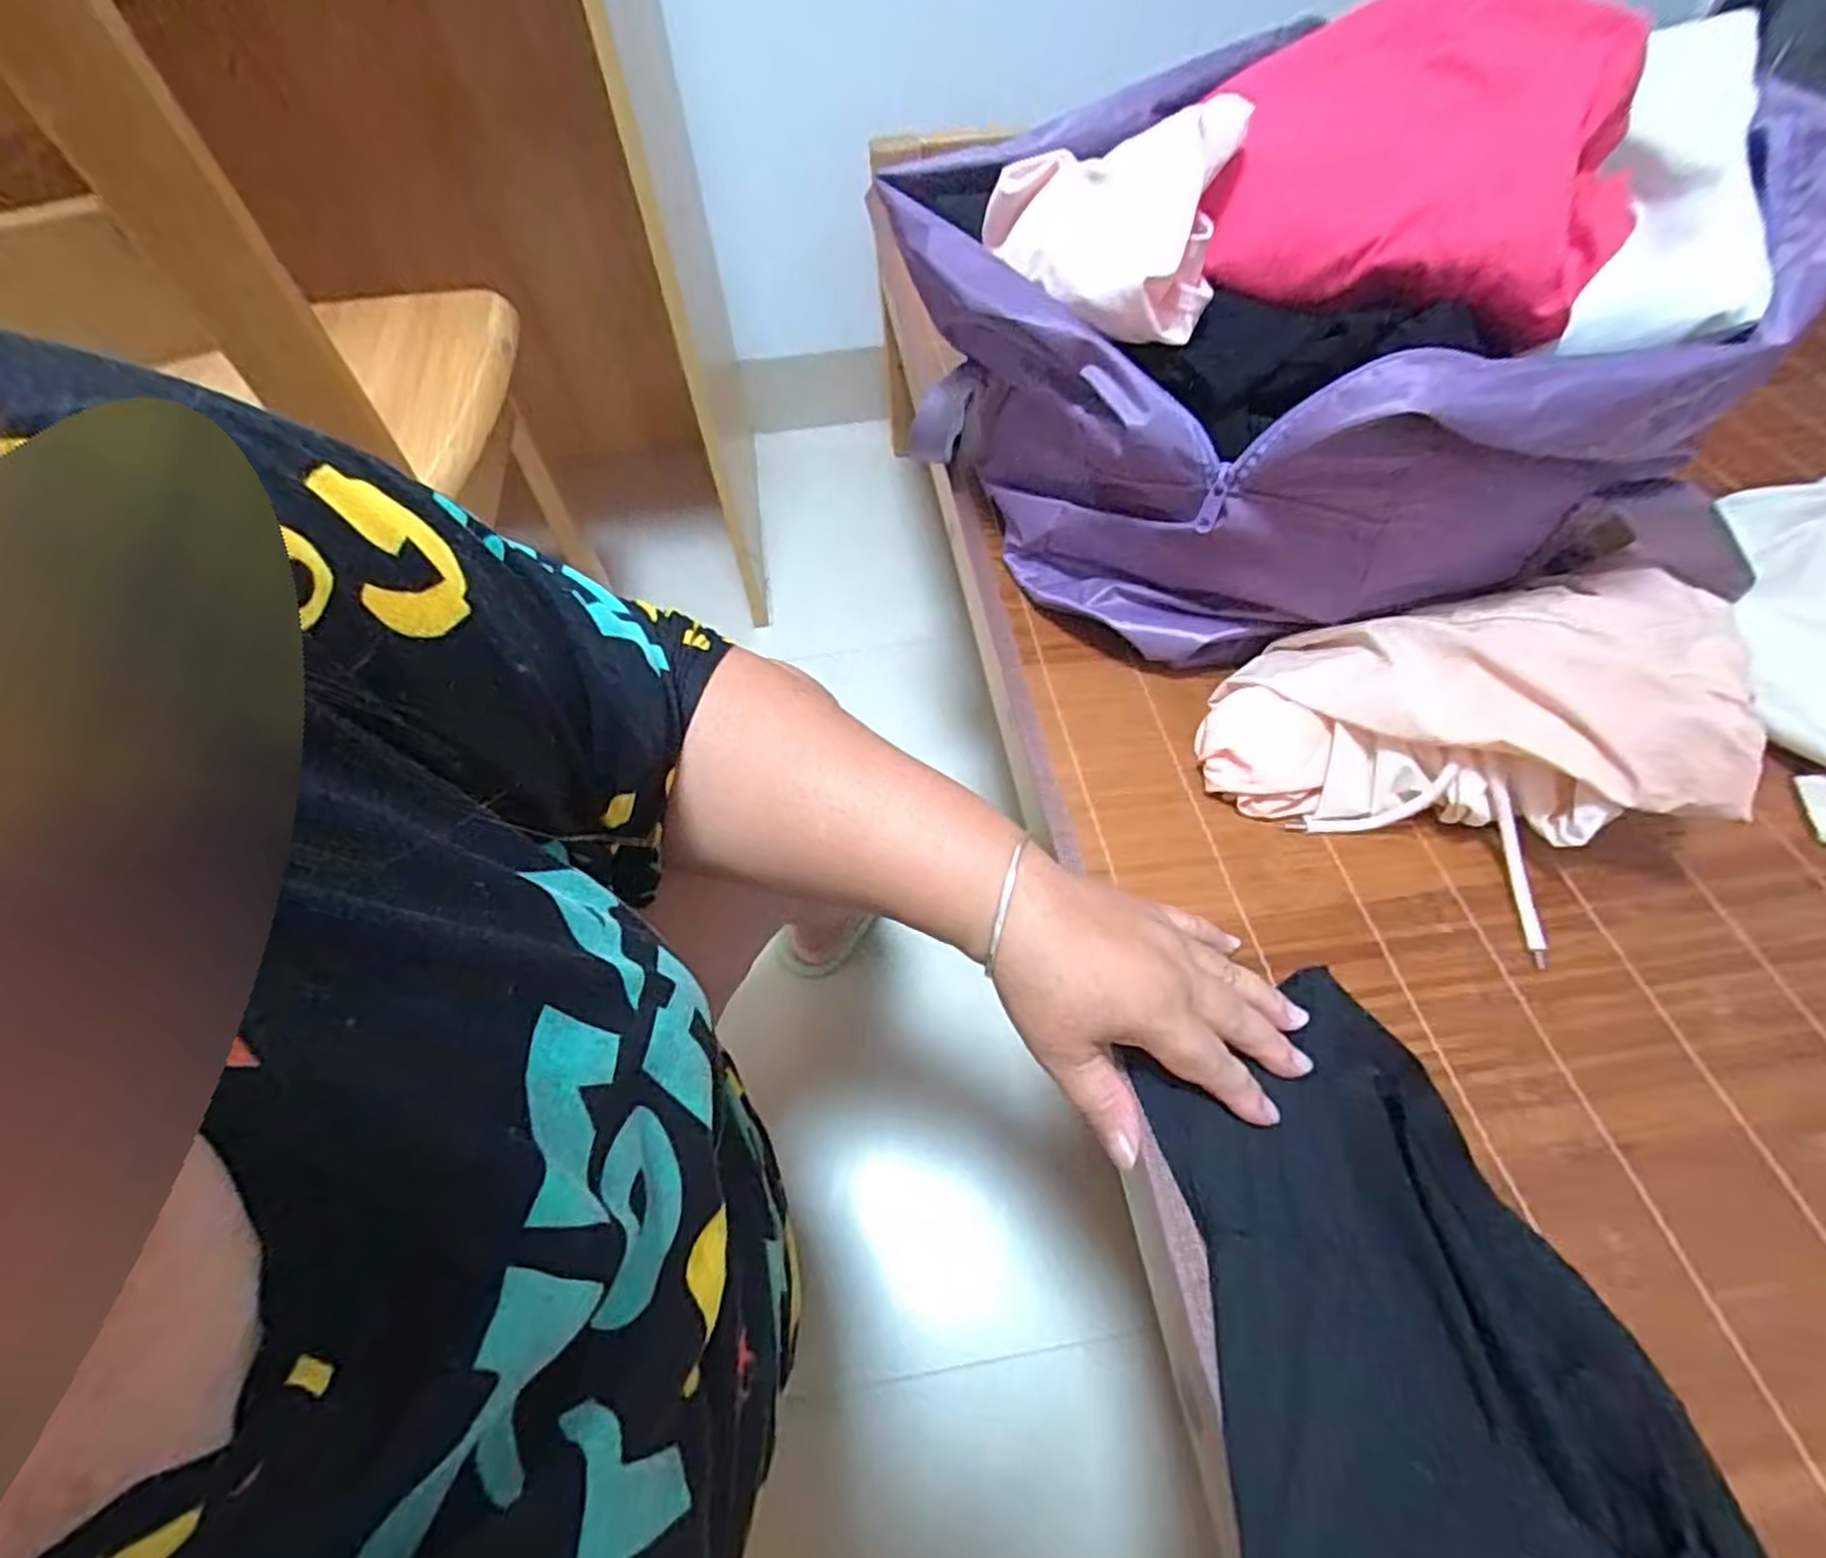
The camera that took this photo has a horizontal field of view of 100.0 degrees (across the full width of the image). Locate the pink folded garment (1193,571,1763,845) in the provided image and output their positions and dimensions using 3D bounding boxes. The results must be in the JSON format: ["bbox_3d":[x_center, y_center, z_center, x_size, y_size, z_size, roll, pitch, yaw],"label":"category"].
[{"bbox_3d":[0.296,-0.040,0.425,0.241,0.102,0.134,3,56,5],"label":"pink folded garment"}]

